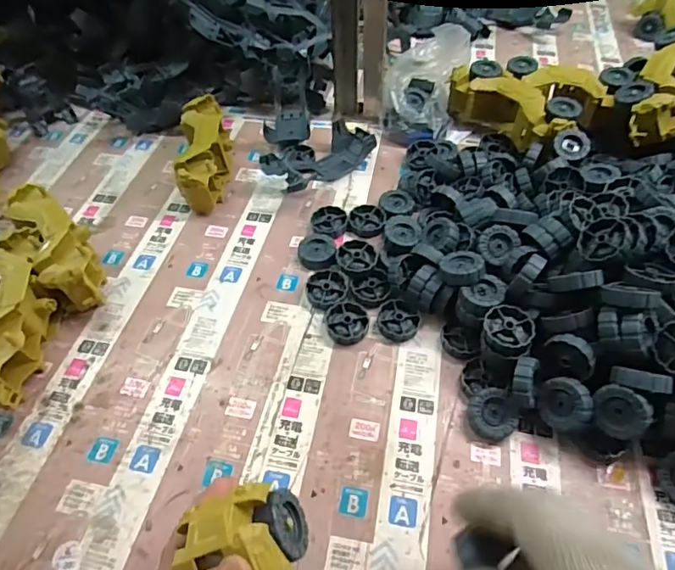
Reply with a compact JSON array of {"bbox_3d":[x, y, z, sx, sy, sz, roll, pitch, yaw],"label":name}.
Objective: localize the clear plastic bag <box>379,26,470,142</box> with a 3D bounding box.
[{"bbox_3d":[0.115,-0.258,0.643,0.087,0.059,0.187,20,69,15],"label":"clear plastic bag"}]

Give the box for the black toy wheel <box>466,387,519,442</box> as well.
[{"bbox_3d":[0.123,0.103,0.399,0.038,0.015,0.038,27,76,6],"label":"black toy wheel"}]

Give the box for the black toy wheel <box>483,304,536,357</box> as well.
[{"bbox_3d":[0.139,0.037,0.407,0.039,0.012,0.043,-2,52,-1],"label":"black toy wheel"}]

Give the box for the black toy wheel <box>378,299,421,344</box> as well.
[{"bbox_3d":[0.056,0.033,0.459,0.037,0.012,0.039,0,52,0],"label":"black toy wheel"}]

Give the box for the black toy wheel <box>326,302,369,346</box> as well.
[{"bbox_3d":[0.009,0.034,0.457,0.037,0.010,0.043,-1,52,0],"label":"black toy wheel"}]

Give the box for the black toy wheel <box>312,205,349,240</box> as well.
[{"bbox_3d":[-0.009,-0.064,0.534,0.036,0.012,0.043,-4,52,-3],"label":"black toy wheel"}]

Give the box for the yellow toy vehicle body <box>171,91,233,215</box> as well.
[{"bbox_3d":[-0.153,-0.155,0.590,0.056,0.055,0.170,-6,52,-4],"label":"yellow toy vehicle body"}]

